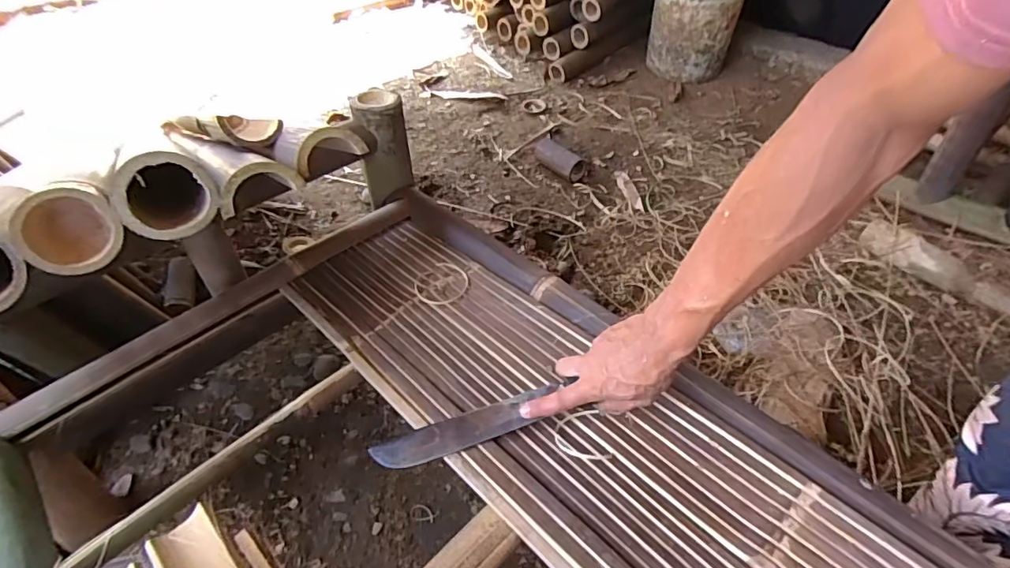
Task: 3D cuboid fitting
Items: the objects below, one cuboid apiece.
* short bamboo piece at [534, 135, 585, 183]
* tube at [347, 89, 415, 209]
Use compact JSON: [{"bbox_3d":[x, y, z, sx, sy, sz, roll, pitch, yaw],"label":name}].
[{"bbox_3d":[0.150,-0.356,1.513,0.072,0.053,0.174,-35,53,-27],"label":"short bamboo piece"},{"bbox_3d":[-0.194,-0.222,0.864,0.079,0.158,0.076,-11,45,-9],"label":"tube"}]

